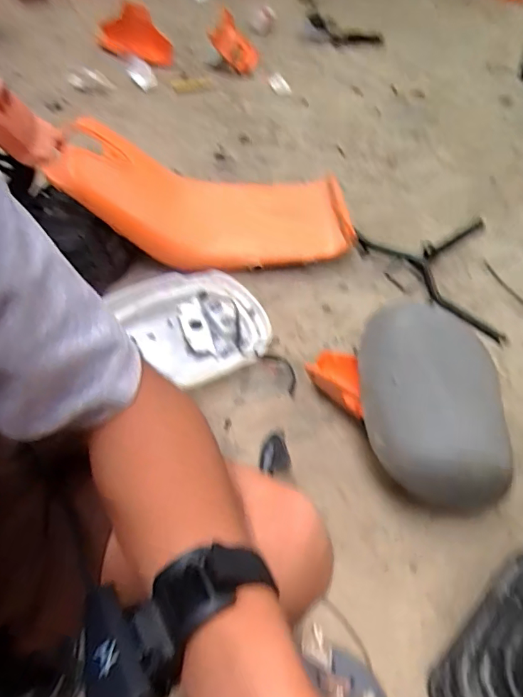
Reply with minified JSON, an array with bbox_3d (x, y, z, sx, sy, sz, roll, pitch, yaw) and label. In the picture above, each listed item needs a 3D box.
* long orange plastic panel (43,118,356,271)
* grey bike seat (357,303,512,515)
[{"bbox_3d":[-0.101,-0.320,1.116,0.566,0.246,0.277,-2,53,-6],"label":"long orange plastic panel"},{"bbox_3d":[0.266,0.079,0.838,0.205,0.112,0.343,2,52,-4],"label":"grey bike seat"}]

